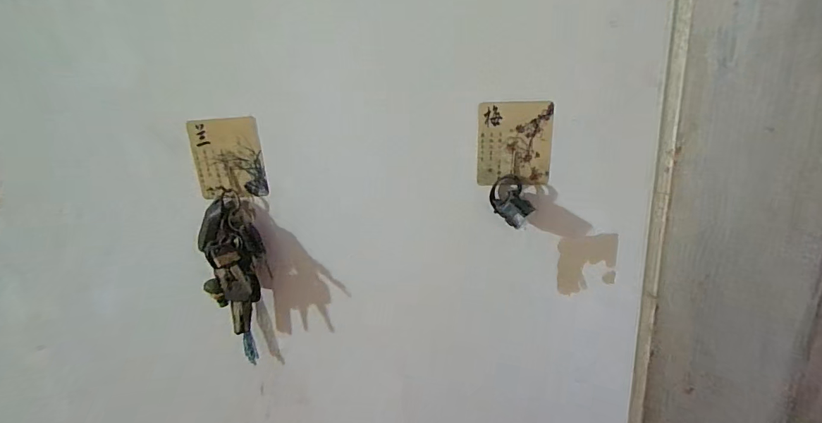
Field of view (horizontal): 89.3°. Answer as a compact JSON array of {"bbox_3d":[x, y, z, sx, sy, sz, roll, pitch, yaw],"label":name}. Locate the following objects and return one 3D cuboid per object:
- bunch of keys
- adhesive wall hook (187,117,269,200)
[{"bbox_3d":[-0.185,0.080,0.455,0.061,0.192,0.047,-15,21,-32],"label":"bunch of keys"},{"bbox_3d":[-0.195,-0.056,0.443,0.074,0.084,0.013,-3,15,5],"label":"adhesive wall hook"}]

